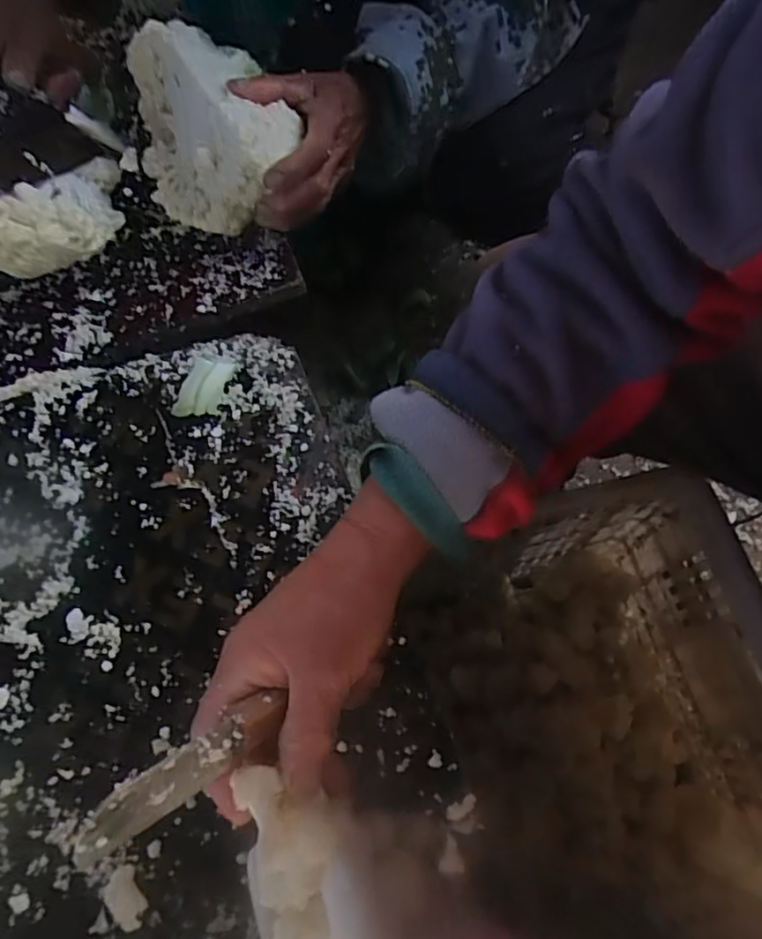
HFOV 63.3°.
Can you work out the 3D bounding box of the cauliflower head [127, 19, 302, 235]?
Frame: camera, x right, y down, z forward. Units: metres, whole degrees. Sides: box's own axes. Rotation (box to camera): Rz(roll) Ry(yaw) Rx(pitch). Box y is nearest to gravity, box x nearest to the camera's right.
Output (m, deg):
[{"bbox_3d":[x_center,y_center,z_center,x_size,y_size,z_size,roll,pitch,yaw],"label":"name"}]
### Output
[{"bbox_3d":[-0.135,-0.262,0.495,0.111,0.102,0.170,-22,68,-8],"label":"cauliflower head"}]

